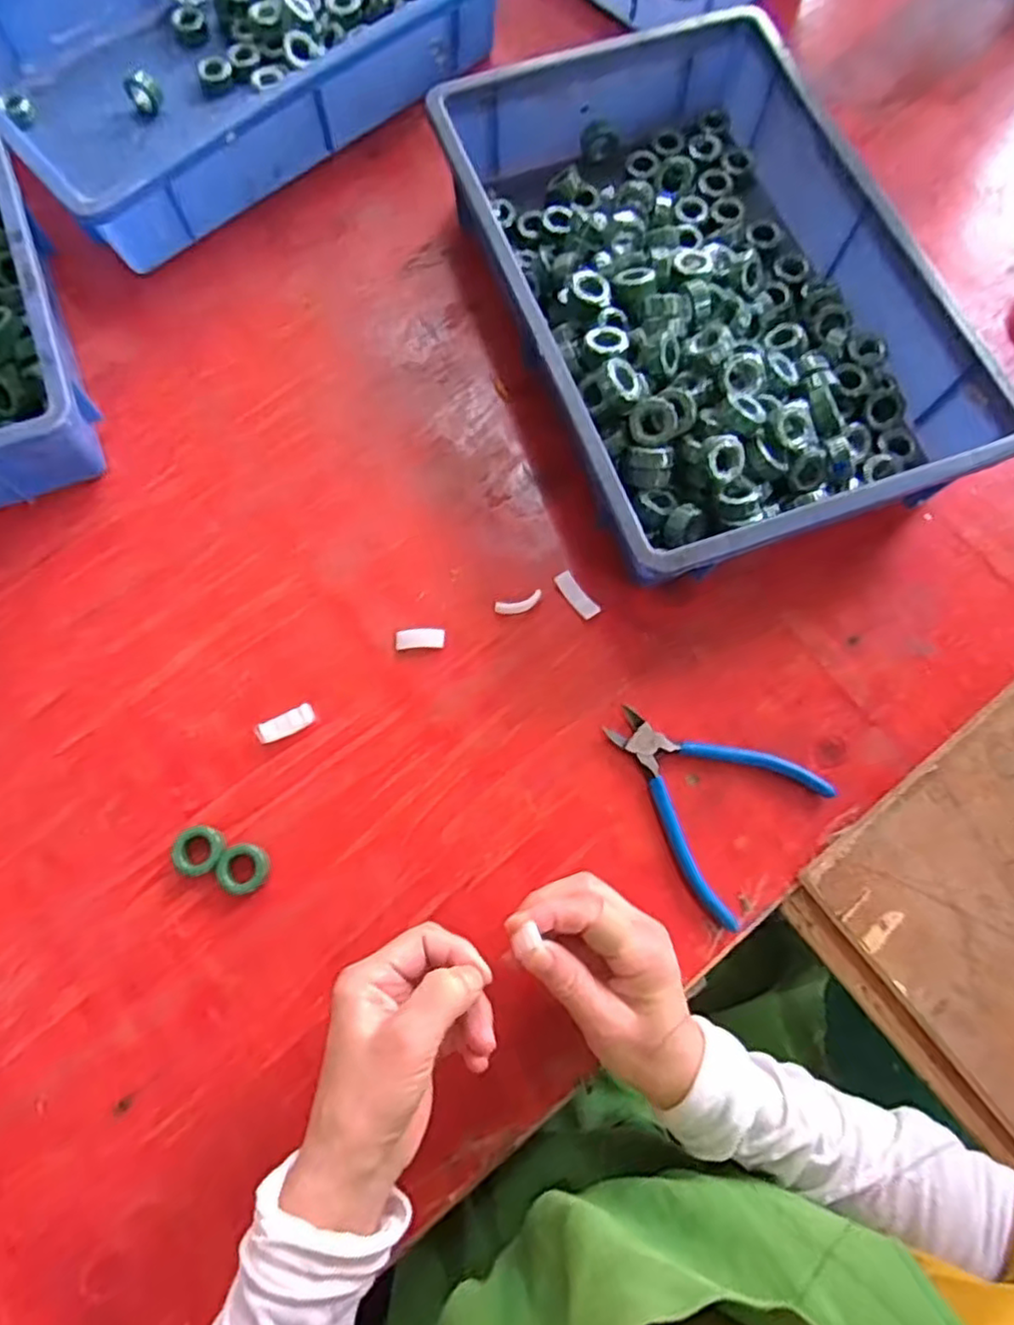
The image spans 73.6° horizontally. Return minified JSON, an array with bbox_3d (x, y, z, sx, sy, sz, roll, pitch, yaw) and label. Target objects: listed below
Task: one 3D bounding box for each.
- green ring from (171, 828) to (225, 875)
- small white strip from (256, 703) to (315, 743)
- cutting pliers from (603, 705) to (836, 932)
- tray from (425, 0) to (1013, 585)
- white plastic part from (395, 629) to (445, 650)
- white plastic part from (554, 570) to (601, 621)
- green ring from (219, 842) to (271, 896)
[{"bbox_3d":[-0.198,0.122,0.439,0.030,0.015,0.030,0,74,0],"label":"green ring"},{"bbox_3d":[-0.151,0.042,0.463,0.039,0.012,0.016,-26,75,-20],"label":"small white strip"},{"bbox_3d":[0.126,0.087,0.454,0.139,0.014,0.113,37,77,10],"label":"cutting pliers"},{"bbox_3d":[0.144,-0.285,0.528,0.288,0.083,0.437,-20,75,-6],"label":"tray"},{"bbox_3d":[-0.062,-0.017,0.485,0.034,0.004,0.014,-3,74,-1],"label":"white plastic part"},{"bbox_3d":[0.051,-0.049,0.494,0.013,0.008,0.040,-35,77,-10],"label":"white plastic part"},{"bbox_3d":[-0.168,0.132,0.434,0.029,0.012,0.030,0,74,0],"label":"green ring"}]

